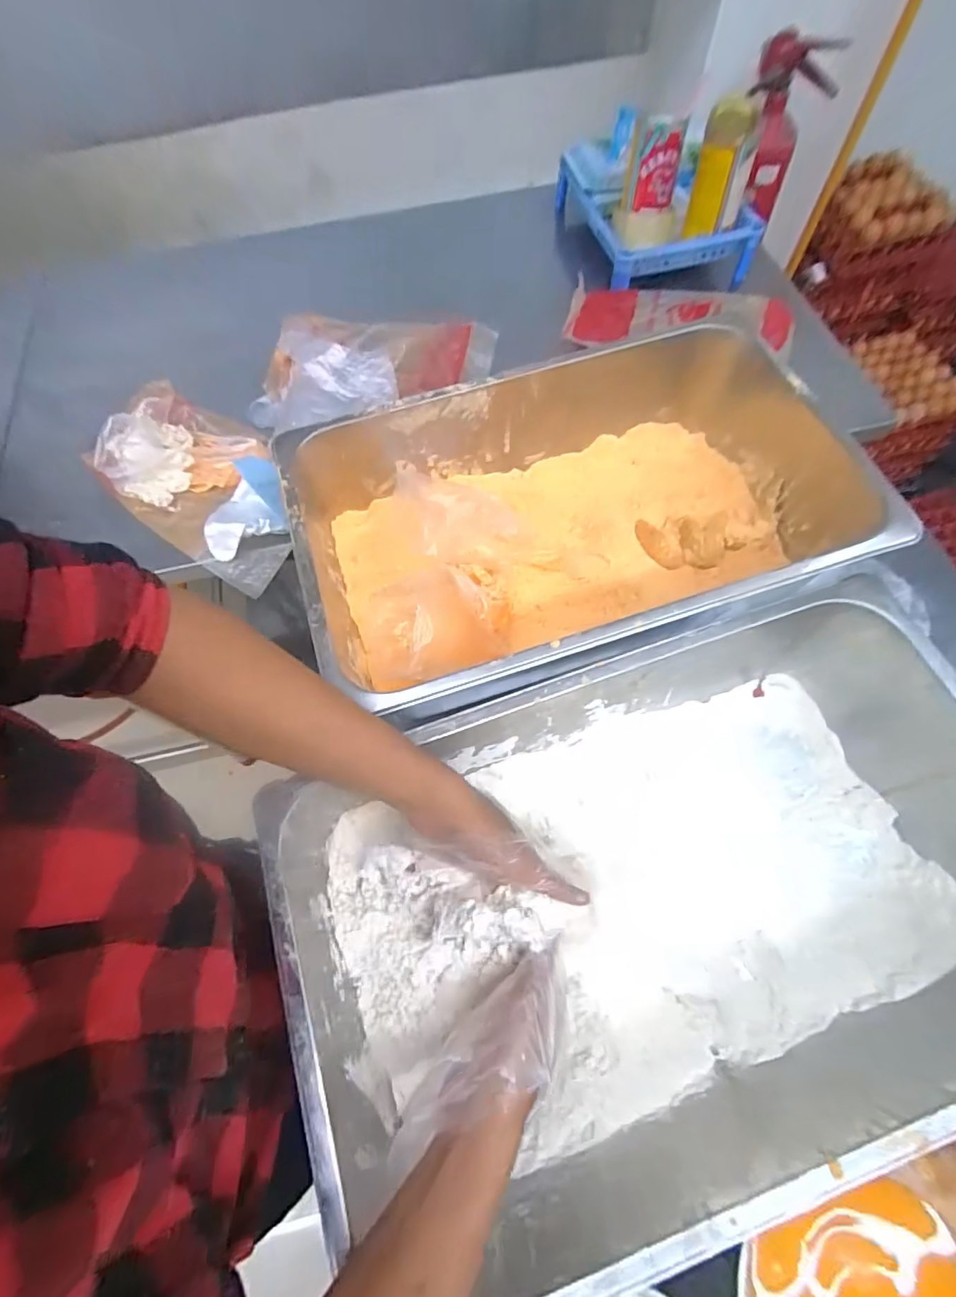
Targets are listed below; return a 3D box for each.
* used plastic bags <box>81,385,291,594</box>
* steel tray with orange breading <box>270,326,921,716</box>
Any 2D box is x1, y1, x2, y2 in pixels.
[{"bbox_3d":[-0.360,-0.230,0.709,0.319,0.074,0.181,34,71,17],"label":"used plastic bags"},{"bbox_3d":[0.092,-0.137,0.576,0.534,0.142,0.344,-17,65,-5],"label":"steel tray with orange breading"}]

